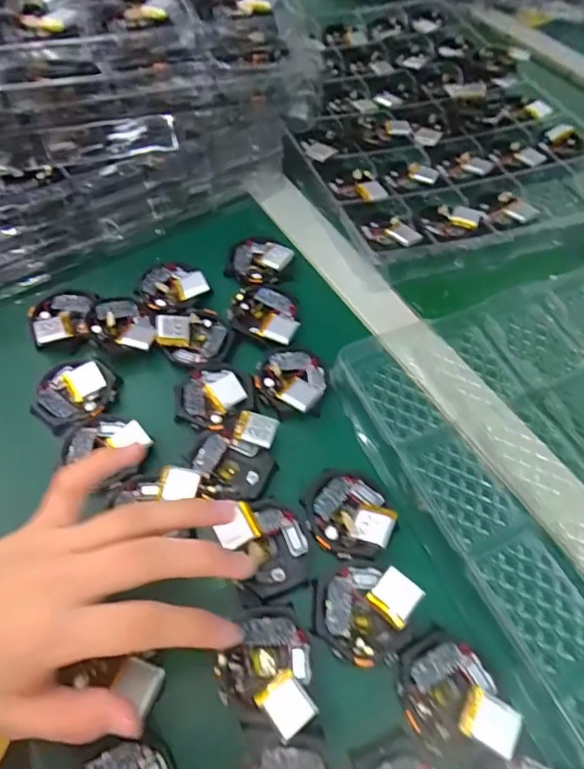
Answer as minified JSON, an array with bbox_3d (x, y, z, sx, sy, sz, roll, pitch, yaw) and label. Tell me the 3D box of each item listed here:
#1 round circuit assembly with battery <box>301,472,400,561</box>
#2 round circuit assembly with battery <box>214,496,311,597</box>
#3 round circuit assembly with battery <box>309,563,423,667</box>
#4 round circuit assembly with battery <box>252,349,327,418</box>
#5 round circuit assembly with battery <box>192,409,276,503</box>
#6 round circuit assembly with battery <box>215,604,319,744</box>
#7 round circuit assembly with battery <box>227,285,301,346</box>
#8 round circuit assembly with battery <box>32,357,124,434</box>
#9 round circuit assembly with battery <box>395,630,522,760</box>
[{"bbox_3d":[0.033,0.073,0.289,0.048,0.009,0.054,-10,59,-8],"label":"round circuit assembly with battery"},{"bbox_3d":[-0.014,0.090,0.279,0.043,0.020,0.051,-23,62,-16],"label":"round circuit assembly with battery"},{"bbox_3d":[0.038,0.119,0.260,0.053,0.010,0.047,5,58,1],"label":"round circuit assembly with battery"},{"bbox_3d":[-0.001,-0.004,0.334,0.047,0.010,0.050,1,58,-2],"label":"round circuit assembly with battery"},{"bbox_3d":[-0.035,0.044,0.307,0.047,0.017,0.053,7,58,2],"label":"round circuit assembly with battery"},{"bbox_3d":[-0.013,0.139,0.245,0.045,0.011,0.055,-5,58,-5],"label":"round circuit assembly with battery"},{"bbox_3d":[-0.015,-0.054,0.370,0.054,0.015,0.048,30,62,16],"label":"round circuit assembly with battery"},{"bbox_3d":[-0.144,0.005,0.332,0.049,0.012,0.053,1,58,-2],"label":"round circuit assembly with battery"},{"bbox_3d":[0.077,0.152,0.242,0.045,0.015,0.054,-24,62,-16],"label":"round circuit assembly with battery"}]

